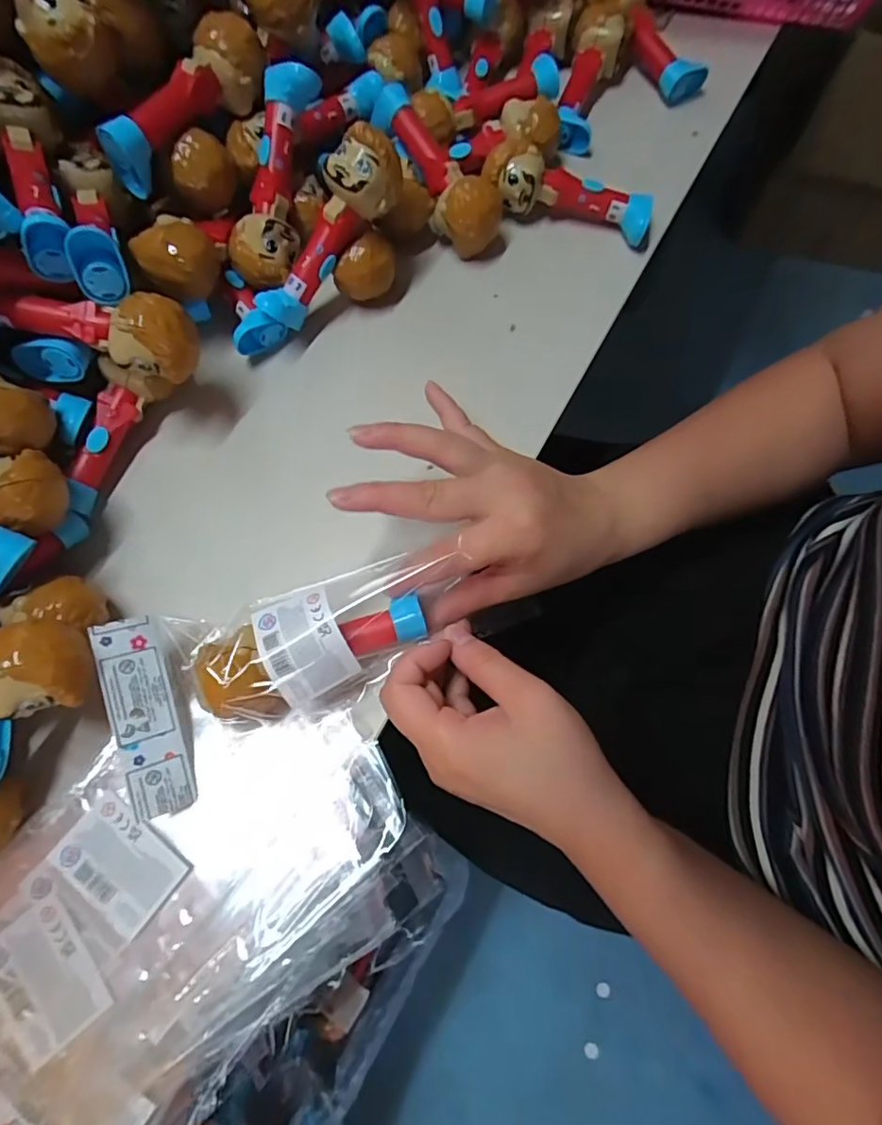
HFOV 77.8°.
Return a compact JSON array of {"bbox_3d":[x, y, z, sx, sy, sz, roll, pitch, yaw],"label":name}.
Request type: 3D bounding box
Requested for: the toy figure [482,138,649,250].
[{"bbox_3d":[0.095,-0.278,0.404,0.128,0.038,0.049,12,73,3],"label":"toy figure"}]

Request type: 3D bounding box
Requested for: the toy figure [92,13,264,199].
[{"bbox_3d":[-0.153,-0.277,0.327,0.036,0.036,0.111,31,75,9],"label":"toy figure"}]

